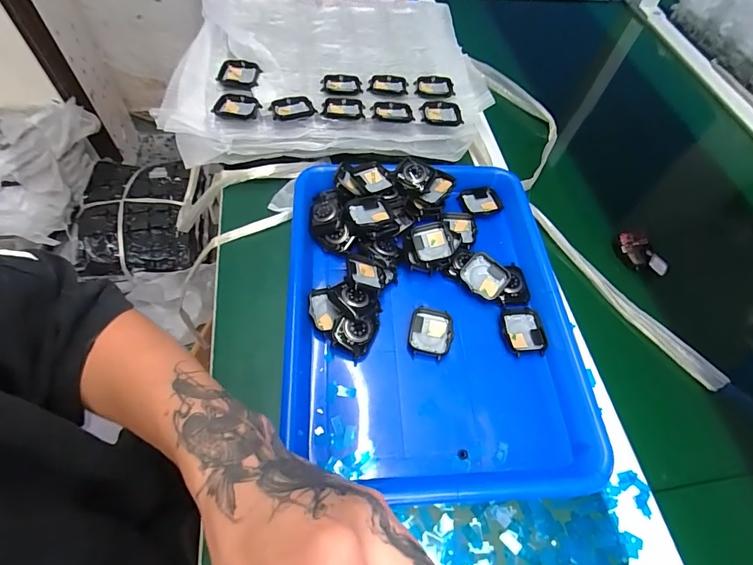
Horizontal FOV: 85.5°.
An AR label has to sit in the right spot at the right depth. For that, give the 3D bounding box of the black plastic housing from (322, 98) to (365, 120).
[{"bbox_3d":[-0.037,-0.199,0.467,0.045,0.005,0.030,1,58,-3],"label":"black plastic housing"}]

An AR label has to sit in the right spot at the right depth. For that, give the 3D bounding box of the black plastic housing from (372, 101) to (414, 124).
[{"bbox_3d":[0.018,-0.195,0.467,0.046,0.006,0.034,-1,58,-4],"label":"black plastic housing"}]

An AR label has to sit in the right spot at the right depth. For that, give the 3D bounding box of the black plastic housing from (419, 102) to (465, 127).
[{"bbox_3d":[0.074,-0.197,0.472,0.047,0.007,0.038,-5,59,-7],"label":"black plastic housing"}]

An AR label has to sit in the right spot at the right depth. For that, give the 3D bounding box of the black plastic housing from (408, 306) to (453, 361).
[{"bbox_3d":[0.049,0.047,0.371,0.037,0.013,0.043,9,58,2],"label":"black plastic housing"}]

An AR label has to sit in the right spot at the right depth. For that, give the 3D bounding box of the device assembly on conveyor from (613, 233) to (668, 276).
[{"bbox_3d":[0.287,-0.029,0.443,0.033,0.017,0.055,-15,60,-13],"label":"device assembly on conveyor"}]

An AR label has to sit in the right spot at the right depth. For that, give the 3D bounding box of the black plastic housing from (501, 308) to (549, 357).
[{"bbox_3d":[0.137,0.046,0.381,0.040,0.008,0.046,0,58,-3],"label":"black plastic housing"}]

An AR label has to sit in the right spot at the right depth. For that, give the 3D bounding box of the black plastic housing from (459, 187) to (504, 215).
[{"bbox_3d":[0.118,-0.090,0.458,0.040,0.009,0.035,-13,60,-11],"label":"black plastic housing"}]

